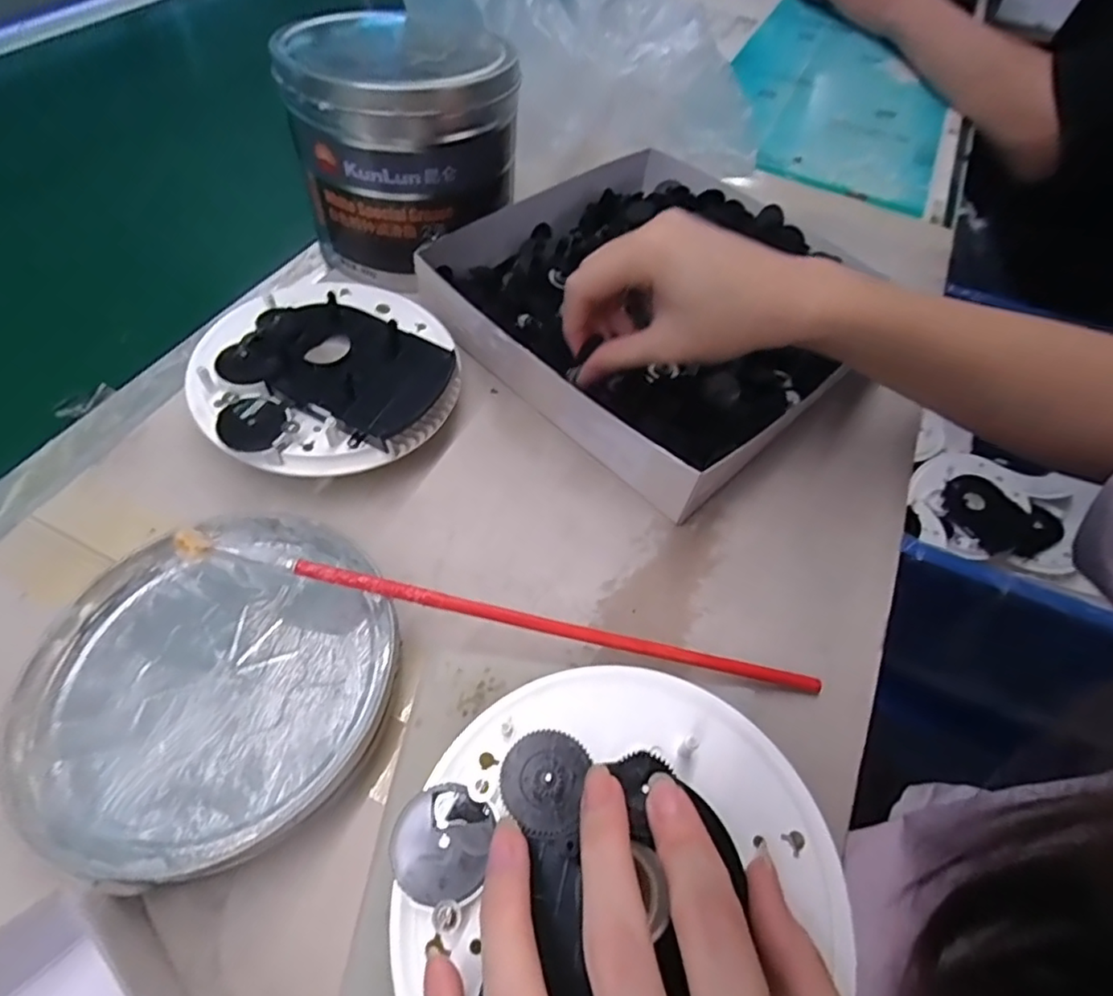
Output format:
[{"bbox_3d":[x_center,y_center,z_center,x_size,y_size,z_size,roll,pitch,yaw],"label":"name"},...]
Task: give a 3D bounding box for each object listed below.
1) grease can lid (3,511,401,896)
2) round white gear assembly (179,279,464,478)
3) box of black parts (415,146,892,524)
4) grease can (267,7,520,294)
[{"bbox_3d":[-0.126,0.064,0.221,0.126,0.011,0.127,0,54,0],"label":"grease can lid"},{"bbox_3d":[-0.109,-0.061,0.296,0.125,0.038,0.113,-32,64,-24],"label":"round white gear assembly"},{"bbox_3d":[0.060,-0.113,0.356,0.210,0.059,0.218,41,61,21],"label":"box of black parts"},{"bbox_3d":[-0.088,-0.213,0.353,0.122,0.096,0.125,-11,57,-13],"label":"grease can"}]

